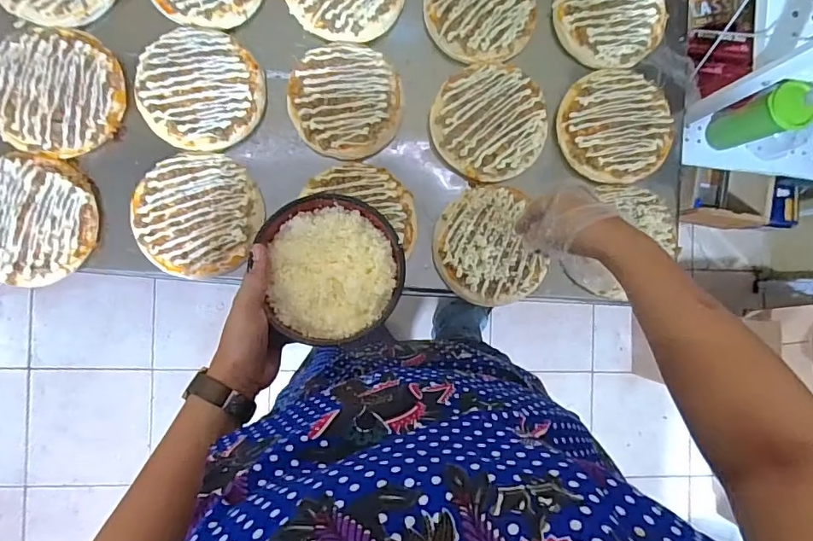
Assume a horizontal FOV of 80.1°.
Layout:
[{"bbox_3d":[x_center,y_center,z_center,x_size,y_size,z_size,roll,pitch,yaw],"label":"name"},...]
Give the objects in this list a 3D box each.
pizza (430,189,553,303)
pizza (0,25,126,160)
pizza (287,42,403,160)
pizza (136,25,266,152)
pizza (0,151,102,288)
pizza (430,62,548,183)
[{"bbox_3d":[0.103,-0.029,0.610,0.130,0.013,0.146,-22,88,-6],"label":"pizza"},{"bbox_3d":[-0.420,-0.213,0.577,0.148,0.019,0.150,1,86,-5],"label":"pizza"},{"bbox_3d":[-0.076,-0.214,0.609,0.136,0.014,0.140,1,86,-5],"label":"pizza"},{"bbox_3d":[-0.254,-0.224,0.593,0.149,0.016,0.142,0,86,-5],"label":"pizza"},{"bbox_3d":[-0.445,-0.060,0.567,0.148,0.022,0.149,0,86,-5],"label":"pizza"},{"bbox_3d":[0.107,-0.192,0.624,0.144,0.013,0.147,-8,87,-6],"label":"pizza"}]

